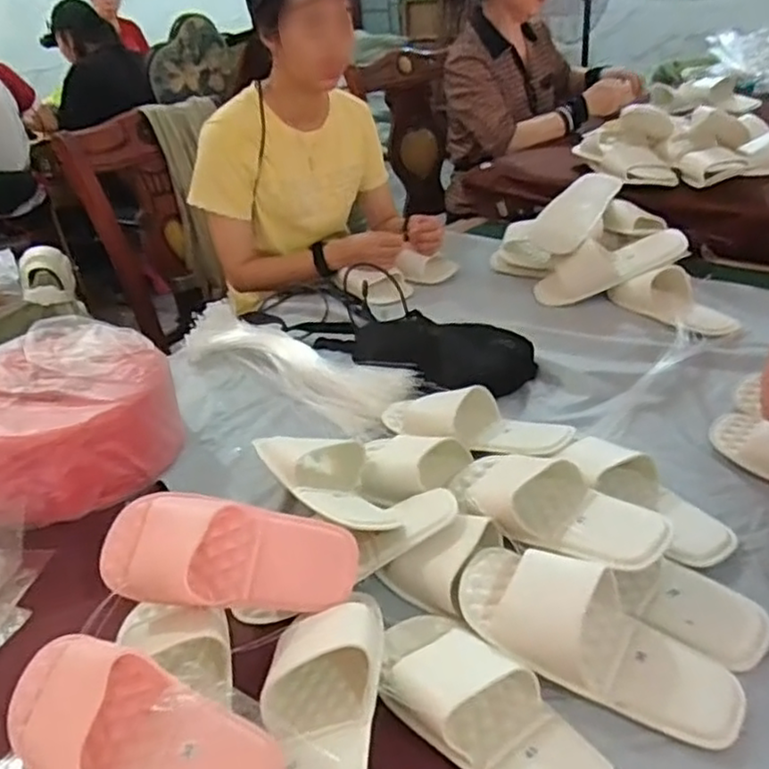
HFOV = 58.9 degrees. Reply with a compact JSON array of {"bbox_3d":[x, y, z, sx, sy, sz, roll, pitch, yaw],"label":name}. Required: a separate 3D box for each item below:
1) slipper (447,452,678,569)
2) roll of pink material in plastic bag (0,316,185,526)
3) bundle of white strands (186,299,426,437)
[{"bbox_3d":[0.163,0.120,0.671,0.229,0.067,0.101,24,42,39],"label":"slipper"},{"bbox_3d":[-0.423,0.033,0.849,0.302,0.124,0.287,-4,32,3],"label":"roll of pink material in plastic bag"},{"bbox_3d":[-0.141,-0.037,0.988,0.414,0.024,0.112,22,60,32],"label":"bundle of white strands"}]

